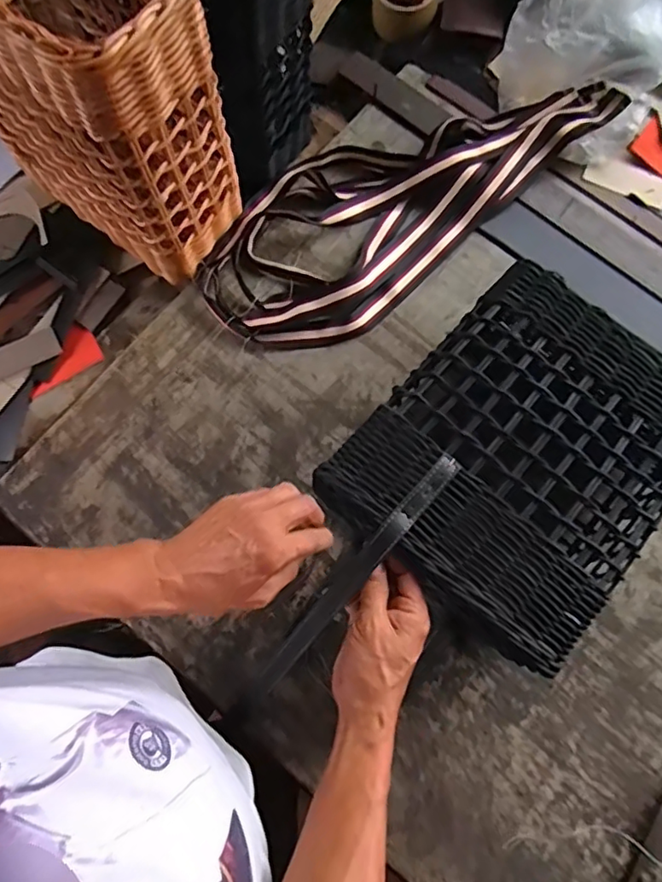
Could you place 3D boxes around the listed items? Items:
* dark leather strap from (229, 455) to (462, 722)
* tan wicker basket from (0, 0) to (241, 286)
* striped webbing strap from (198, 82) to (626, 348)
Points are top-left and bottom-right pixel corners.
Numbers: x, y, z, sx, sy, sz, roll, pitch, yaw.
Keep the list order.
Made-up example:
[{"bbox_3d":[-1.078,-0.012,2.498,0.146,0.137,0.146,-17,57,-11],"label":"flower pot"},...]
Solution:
[{"bbox_3d":[0.005,0.136,0.496,0.020,0.043,0.303,40,104,8],"label":"dark leather strap"},{"bbox_3d":[-0.233,-0.334,0.525,0.285,0.260,0.144,43,79,9],"label":"tan wicker basket"},{"bbox_3d":[0.091,-0.297,0.670,0.531,0.047,0.219,-42,80,-10],"label":"striped webbing strap"}]

